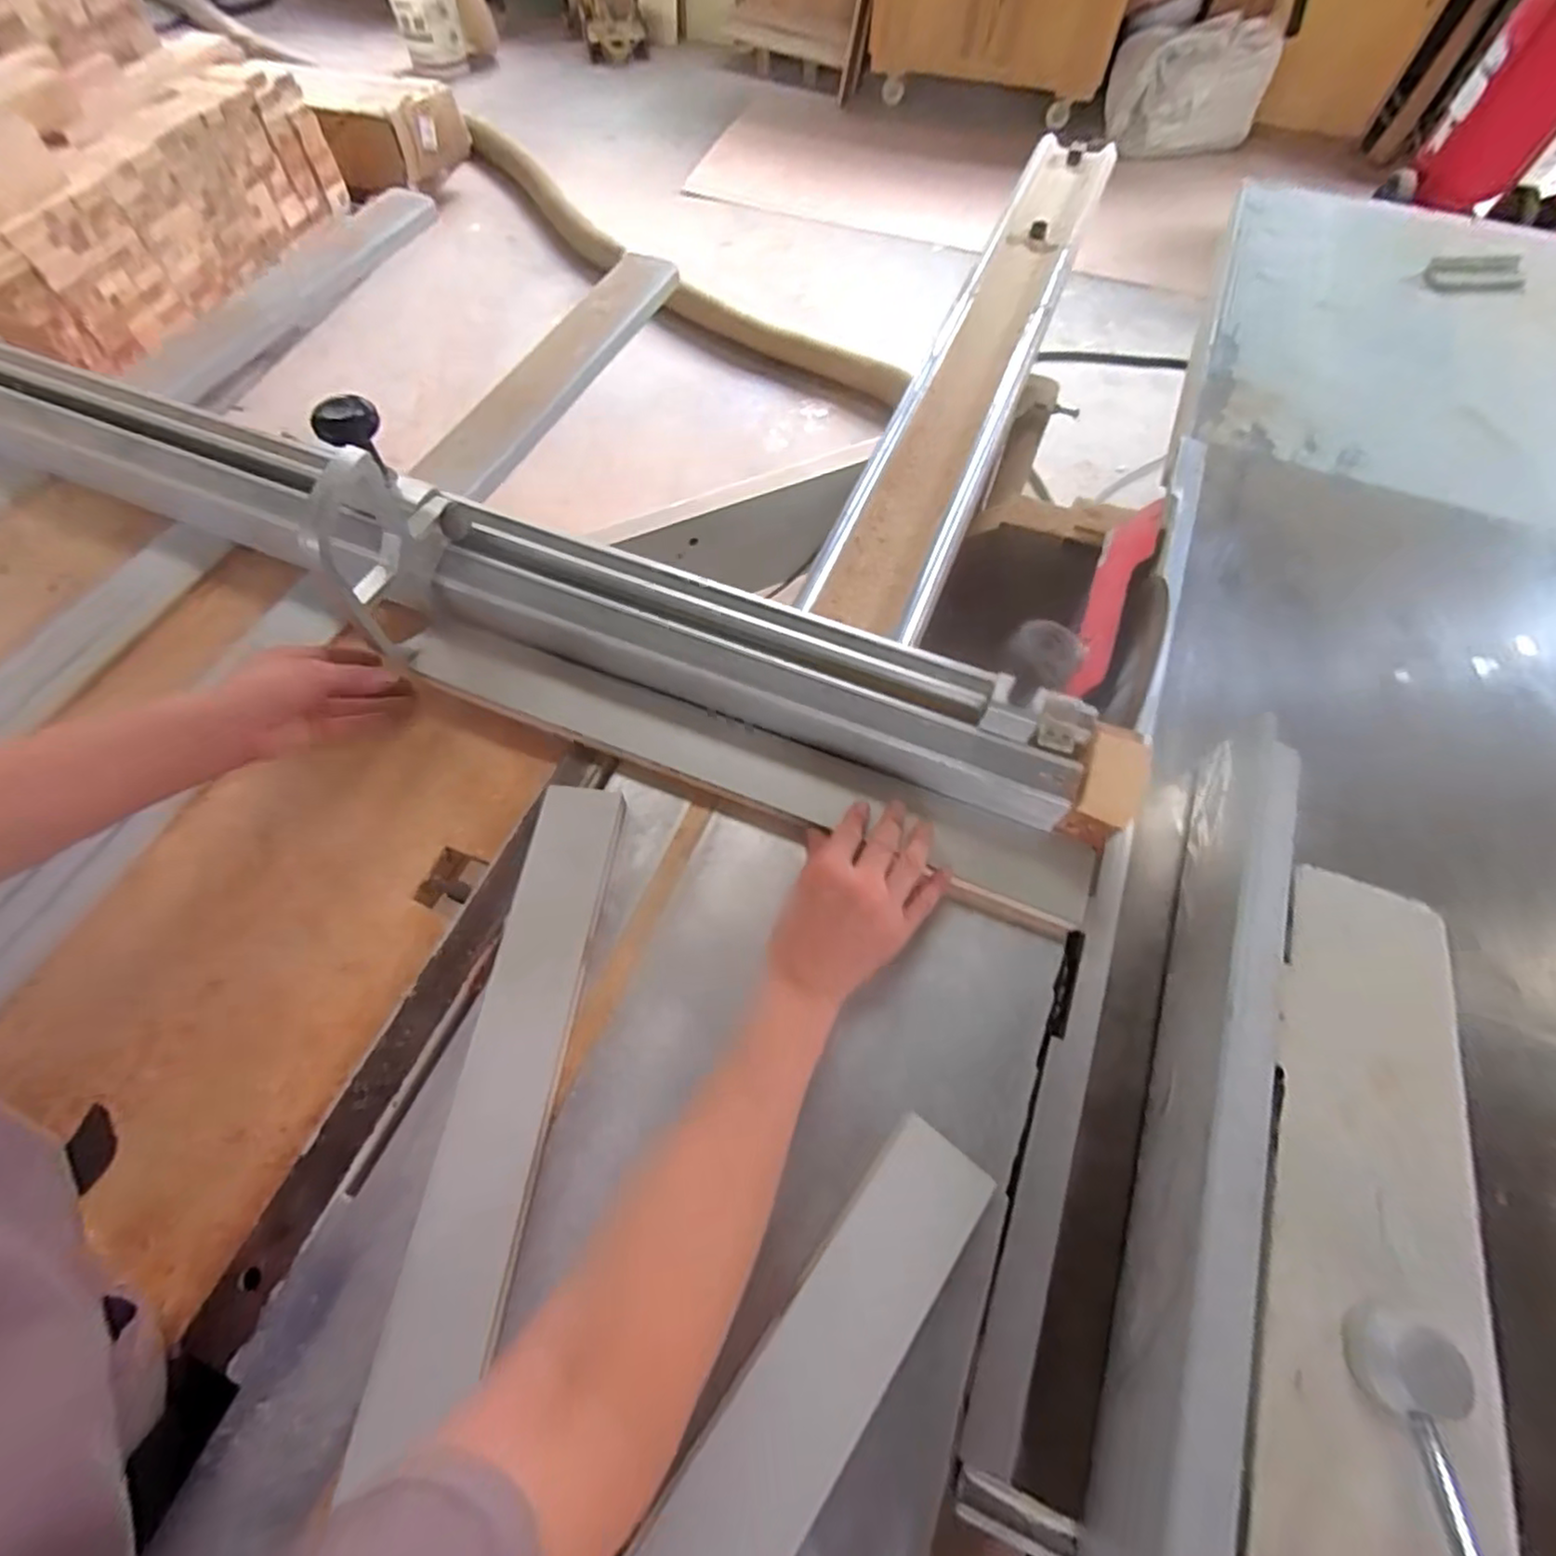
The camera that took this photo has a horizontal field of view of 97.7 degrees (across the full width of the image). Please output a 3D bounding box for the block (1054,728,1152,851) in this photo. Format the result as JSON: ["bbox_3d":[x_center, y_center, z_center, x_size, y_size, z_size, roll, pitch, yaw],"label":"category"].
[{"bbox_3d":[0.243,0.005,0.512,0.044,0.052,0.086,20,64,8],"label":"block"}]

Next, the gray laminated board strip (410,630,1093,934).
[{"bbox_3d":[-0.042,-0.013,0.564,0.587,0.023,0.065,19,63,10],"label":"gray laminated board strip"}]

